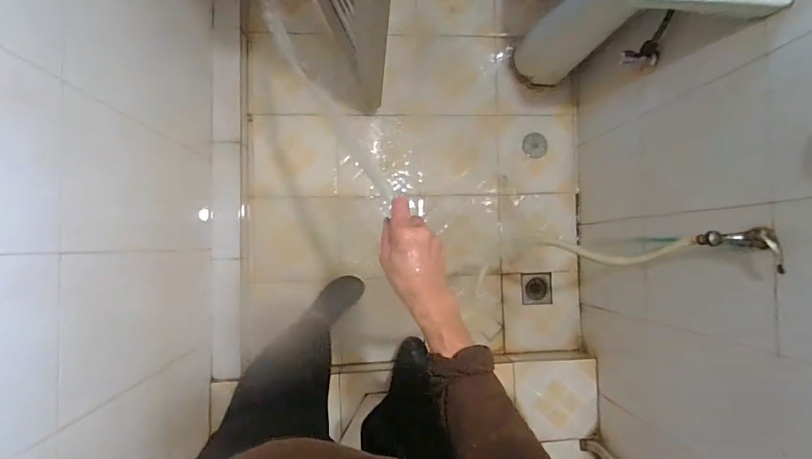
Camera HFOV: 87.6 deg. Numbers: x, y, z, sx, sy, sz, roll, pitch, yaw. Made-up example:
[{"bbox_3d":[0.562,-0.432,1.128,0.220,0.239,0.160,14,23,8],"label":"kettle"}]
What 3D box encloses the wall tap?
[{"bbox_3d":[0.601,0.031,0.765,0.089,0.098,0.079,7,87,-5],"label":"wall tap"}]

